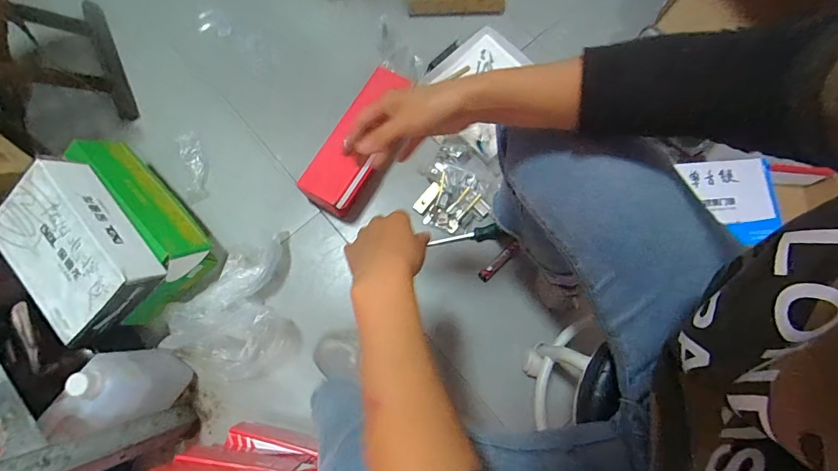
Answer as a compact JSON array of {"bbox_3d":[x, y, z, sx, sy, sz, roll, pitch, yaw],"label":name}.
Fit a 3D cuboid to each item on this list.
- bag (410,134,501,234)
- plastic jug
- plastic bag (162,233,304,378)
[{"bbox_3d":[0.079,-0.099,0.814,0.144,0.030,0.186,25,78,5],"label":"bag"},{"bbox_3d":[-0.432,0.234,0.614,0.080,0.204,0.095,15,78,3],"label":"plastic jug"},{"bbox_3d":[-0.338,0.130,0.722,0.197,0.100,0.246,-10,77,-2],"label":"plastic bag"}]

